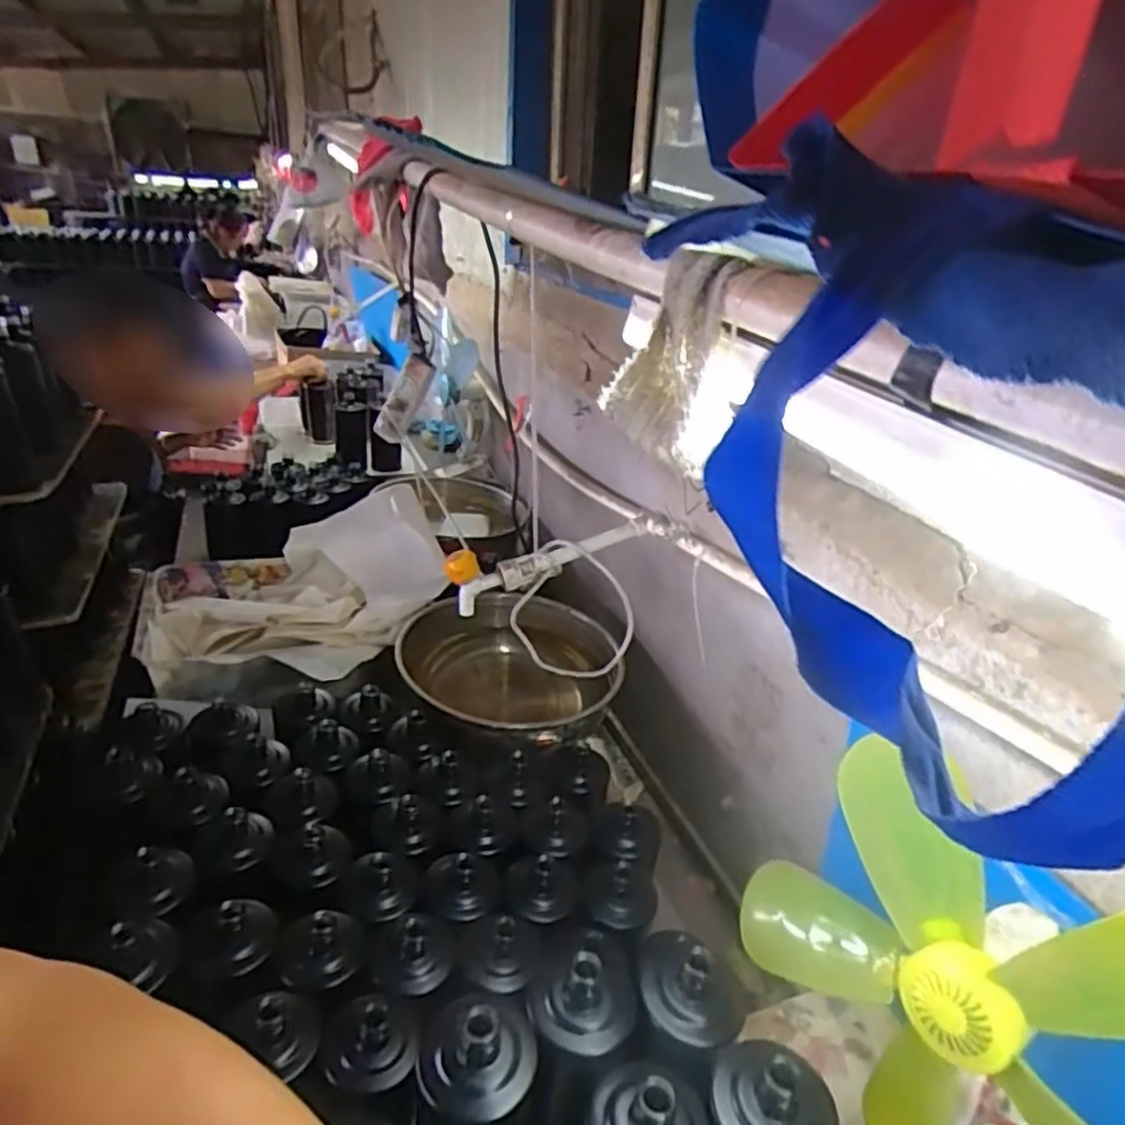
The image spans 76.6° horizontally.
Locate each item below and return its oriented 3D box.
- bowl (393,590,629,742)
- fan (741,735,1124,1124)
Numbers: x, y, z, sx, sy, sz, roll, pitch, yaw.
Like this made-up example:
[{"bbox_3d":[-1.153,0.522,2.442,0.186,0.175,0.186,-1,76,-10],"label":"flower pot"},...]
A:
[{"bbox_3d":[-0.081,0.179,1.056,0.310,0.135,0.357,-2,28,-11],"label":"bowl"},{"bbox_3d":[0.244,0.271,0.439,0.080,0.246,0.305,-14,32,-30],"label":"fan"}]

